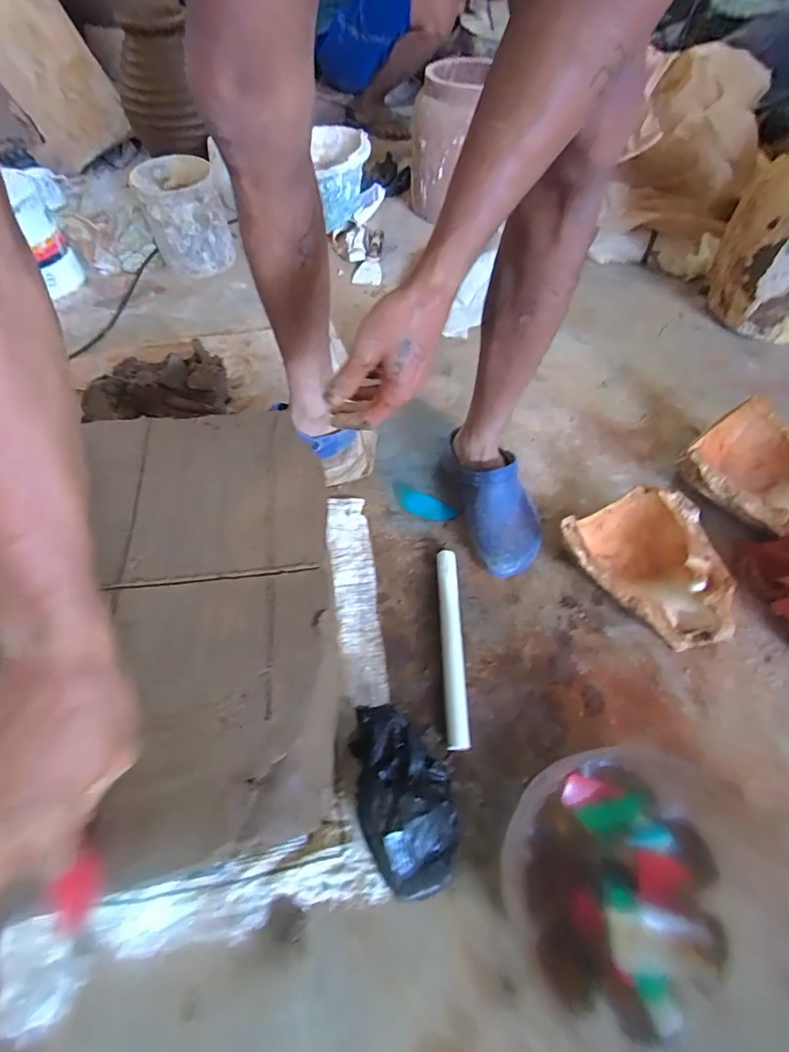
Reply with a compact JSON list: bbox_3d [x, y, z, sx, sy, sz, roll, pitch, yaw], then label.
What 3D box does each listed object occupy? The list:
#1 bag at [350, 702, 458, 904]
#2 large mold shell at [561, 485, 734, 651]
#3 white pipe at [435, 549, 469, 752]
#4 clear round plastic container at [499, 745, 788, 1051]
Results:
[{"bbox_3d":[0.012,0.290,0.494,0.105,0.086,0.186,-11,59,-6],"label":"bag"},{"bbox_3d":[0.351,0.065,0.639,0.184,0.088,0.230,-19,60,-12],"label":"large mold shell"},{"bbox_3d":[0.078,0.158,0.618,0.029,0.028,0.264,0,58,0],"label":"white pipe"},{"bbox_3d":[0.250,0.368,0.447,0.250,0.087,0.268,0,58,0],"label":"clear round plastic container"}]

